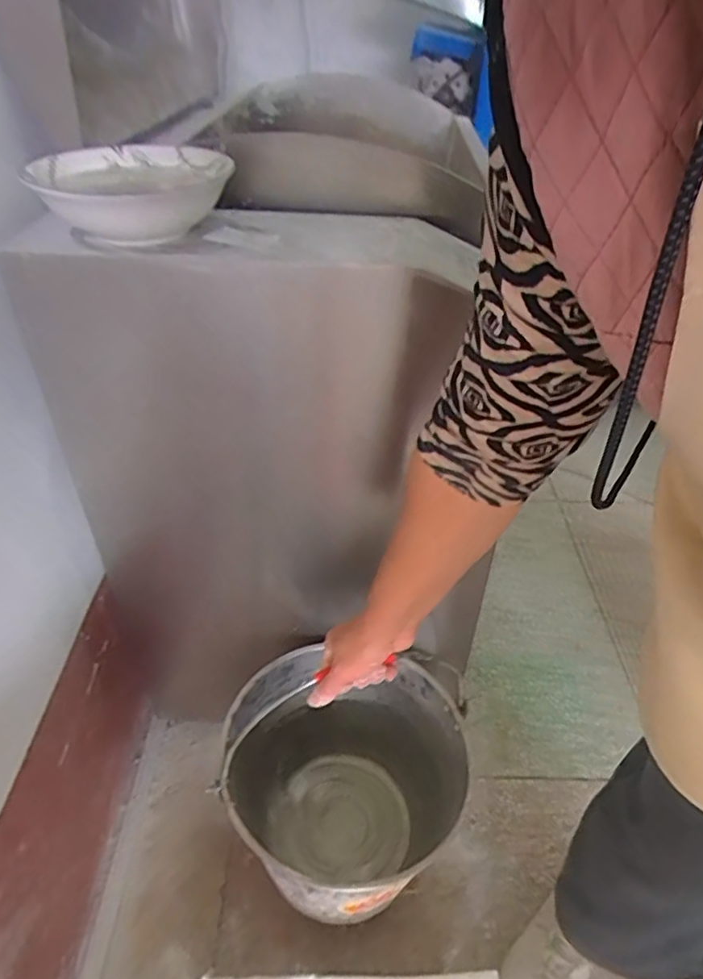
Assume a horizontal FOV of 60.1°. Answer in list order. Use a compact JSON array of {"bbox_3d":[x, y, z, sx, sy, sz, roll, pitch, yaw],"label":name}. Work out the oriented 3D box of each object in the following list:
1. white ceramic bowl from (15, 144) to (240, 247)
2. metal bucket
[{"bbox_3d":[-0.219,-0.313,0.634,0.183,0.061,0.145,-3,40,-4],"label":"white ceramic bowl"},{"bbox_3d":[-0.013,0.417,0.868,0.303,0.258,0.284,0,40,0],"label":"metal bucket"}]

